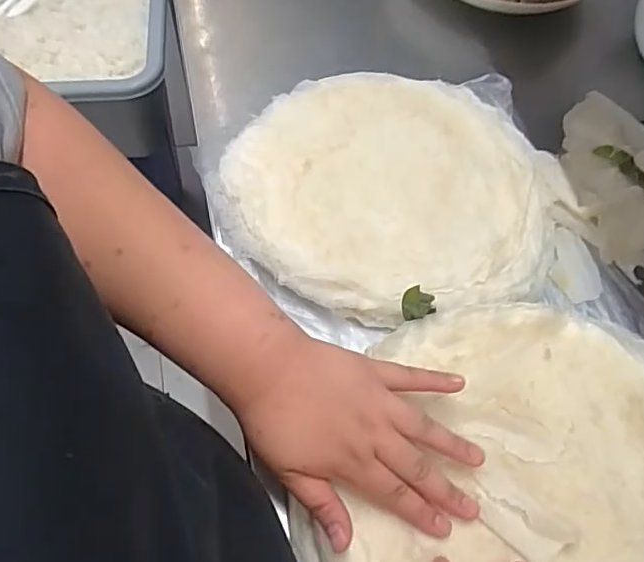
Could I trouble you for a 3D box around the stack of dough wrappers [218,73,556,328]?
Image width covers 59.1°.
[{"bbox_3d":[0.062,-0.087,0.511,0.282,0.016,0.262,10,62,2],"label":"stack of dough wrappers"}]

